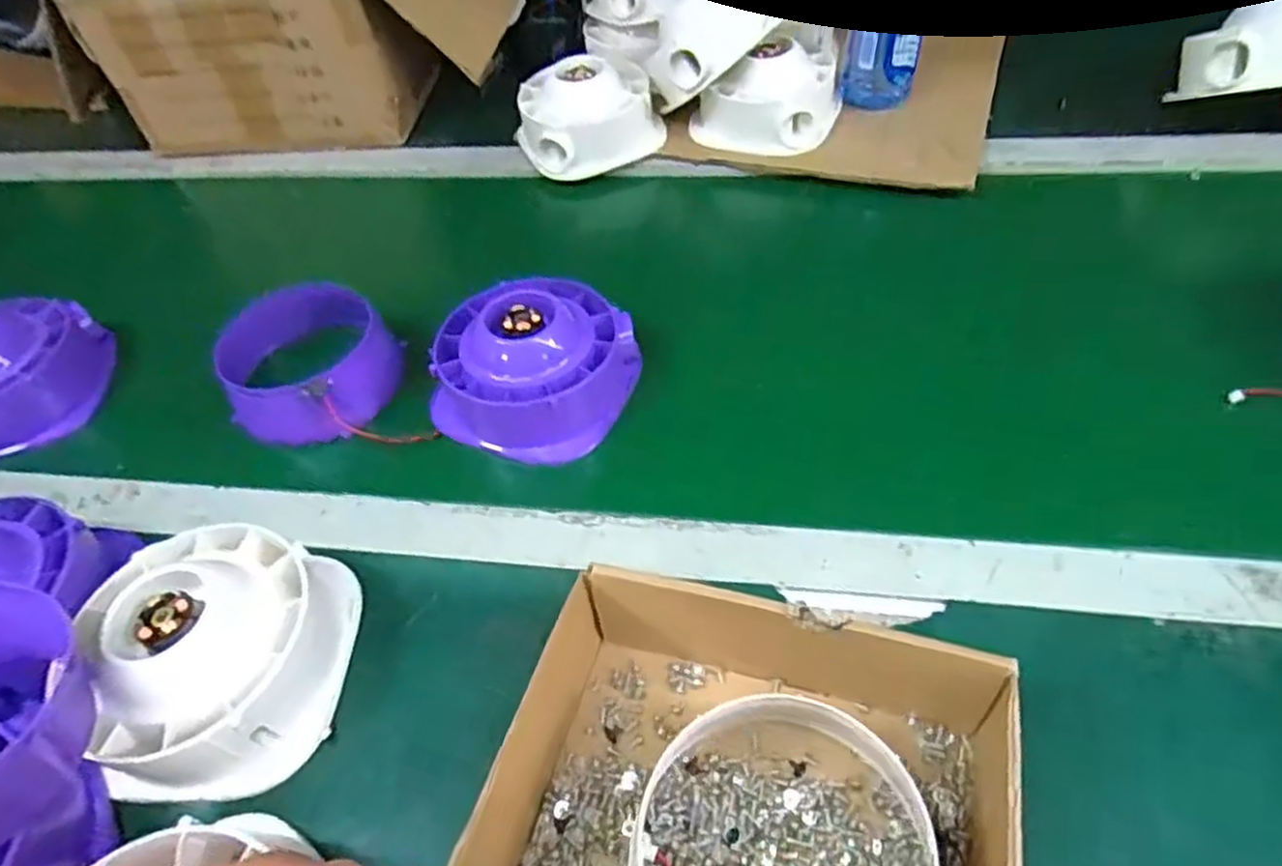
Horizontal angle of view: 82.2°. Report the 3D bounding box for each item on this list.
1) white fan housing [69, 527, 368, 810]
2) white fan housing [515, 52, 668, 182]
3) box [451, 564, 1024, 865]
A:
[{"bbox_3d":[-0.228,0.112,0.383,0.127,0.055,0.134,2,50,7],"label":"white fan housing"},{"bbox_3d":[-0.051,-0.313,0.718,0.143,0.072,0.104,-9,50,-2],"label":"white fan housing"},{"bbox_3d":[0.039,0.174,0.301,0.203,0.063,0.229,12,52,16],"label":"box"}]

